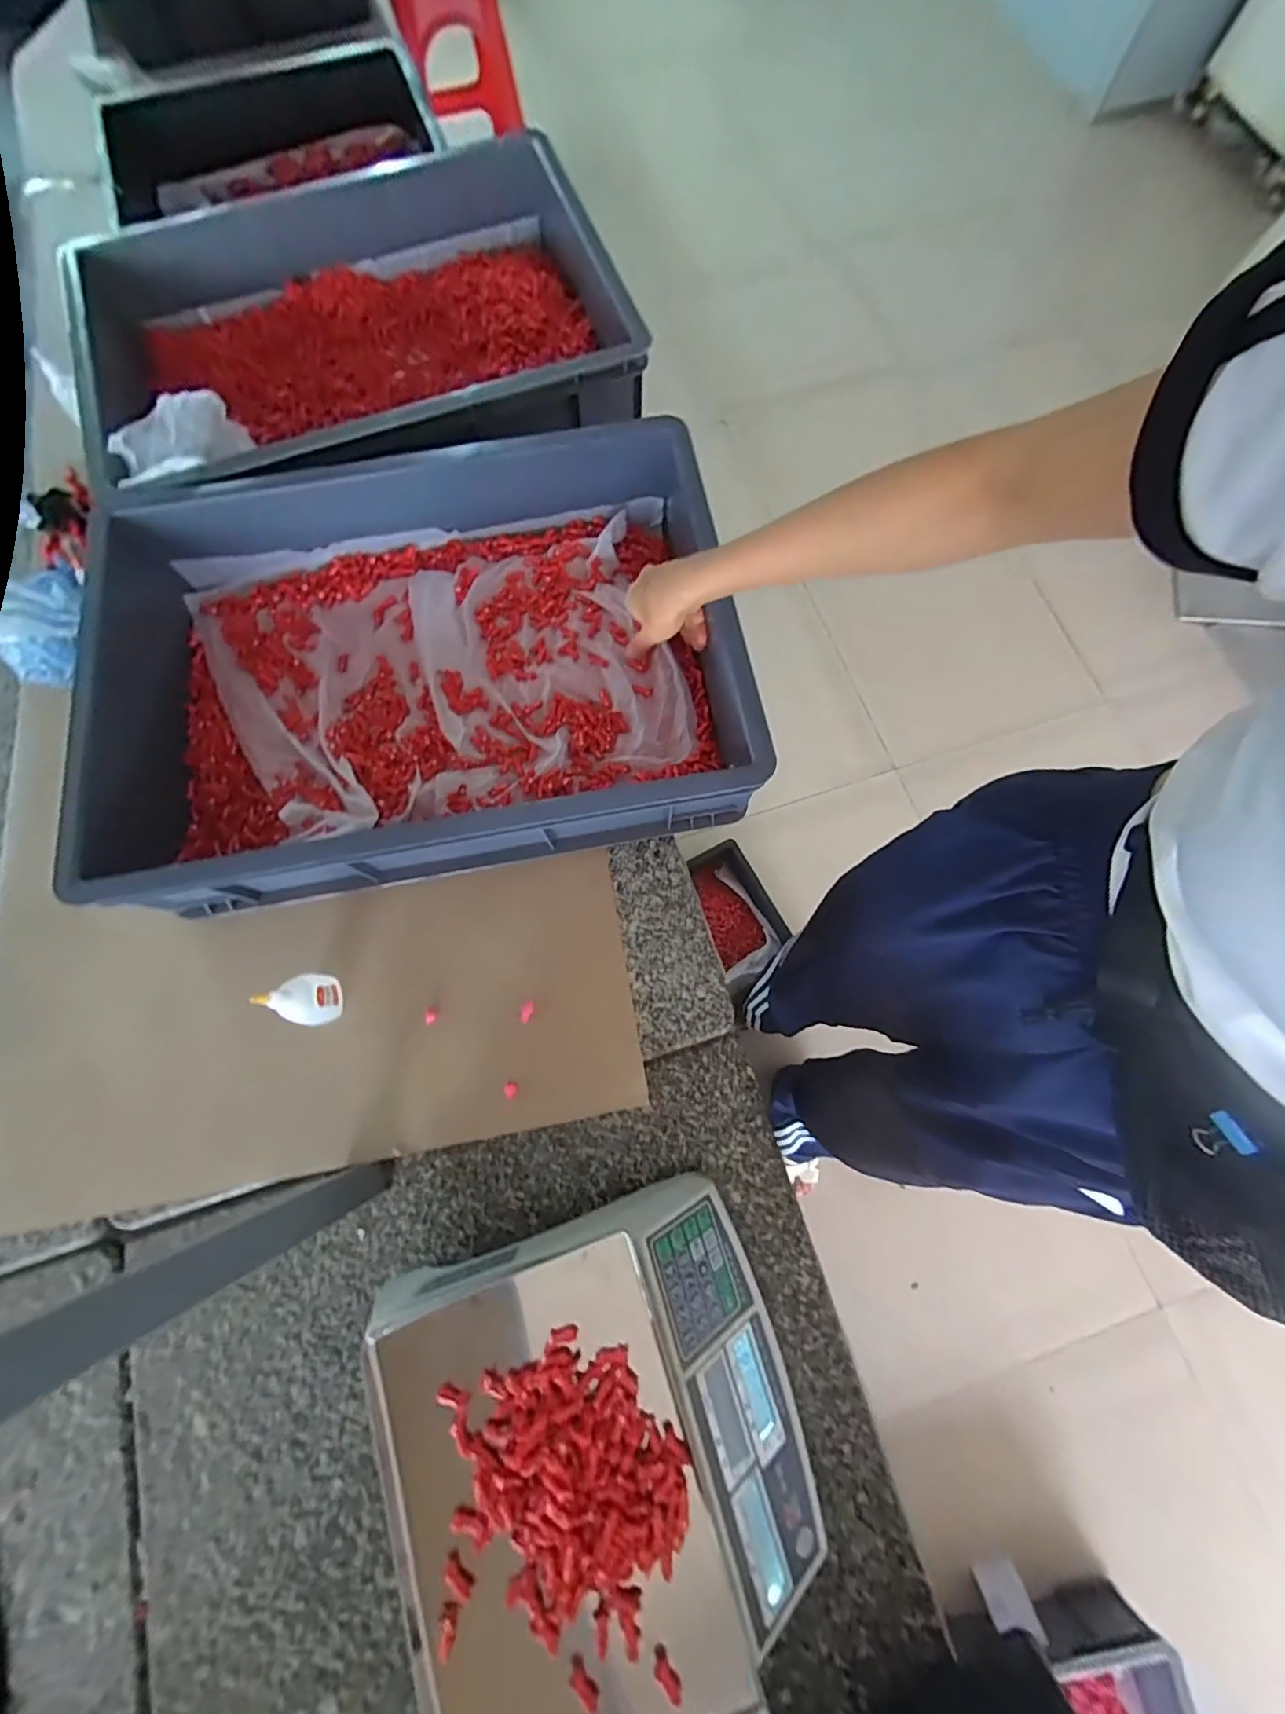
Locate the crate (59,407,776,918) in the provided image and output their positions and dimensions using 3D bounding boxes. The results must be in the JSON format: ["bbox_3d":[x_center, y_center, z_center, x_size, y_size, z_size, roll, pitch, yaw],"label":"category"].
[{"bbox_3d":[-0.237,-0.208,0.582,0.635,0.119,0.444,-10,75,-2],"label":"crate"}]

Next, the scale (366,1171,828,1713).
[{"bbox_3d":[-0.023,0.432,0.421,0.268,0.132,0.280,-17,74,-5],"label":"scale"}]

